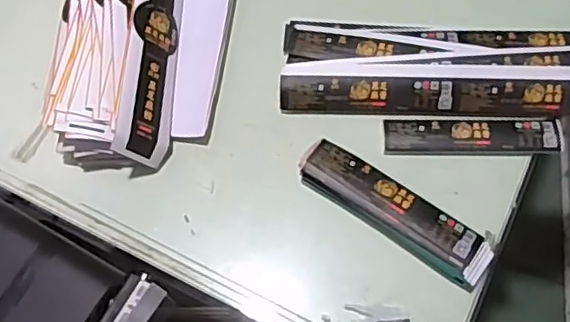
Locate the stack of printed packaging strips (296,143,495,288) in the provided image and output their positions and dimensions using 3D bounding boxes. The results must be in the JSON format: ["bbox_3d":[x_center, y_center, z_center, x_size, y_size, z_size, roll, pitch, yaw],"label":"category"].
[{"bbox_3d":[0.107,0.050,0.608,0.202,0.028,0.050,32,70,15],"label":"stack of printed packaging strips"}]

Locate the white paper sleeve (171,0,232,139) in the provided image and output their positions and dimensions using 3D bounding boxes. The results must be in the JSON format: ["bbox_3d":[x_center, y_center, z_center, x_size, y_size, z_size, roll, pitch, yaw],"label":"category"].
[{"bbox_3d":[-0.091,-0.185,0.704,0.058,0.020,0.338,5,66,4],"label":"white paper sleeve"}]

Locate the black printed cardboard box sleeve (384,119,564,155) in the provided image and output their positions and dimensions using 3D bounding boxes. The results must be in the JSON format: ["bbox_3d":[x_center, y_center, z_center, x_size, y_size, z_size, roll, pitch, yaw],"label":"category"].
[{"bbox_3d":[0.198,-0.025,0.647,0.185,0.009,0.038,0,66,1],"label":"black printed cardboard box sleeve"}]

